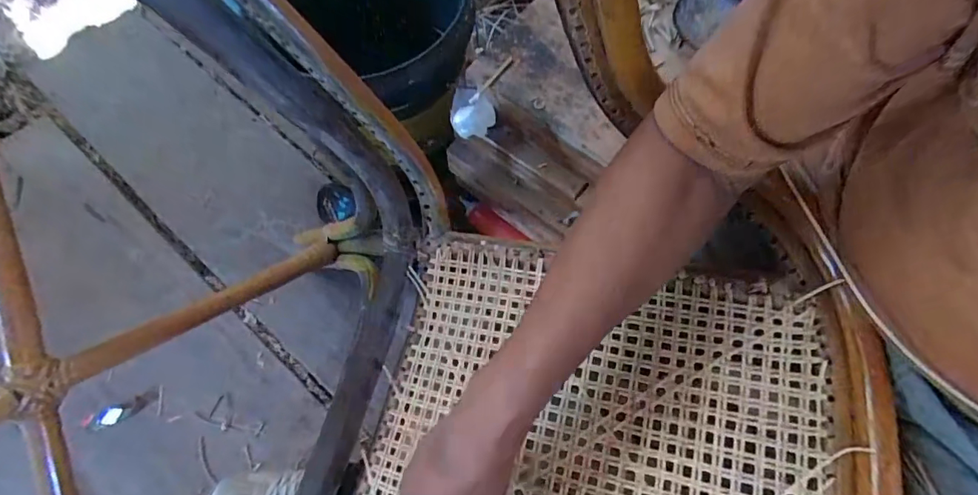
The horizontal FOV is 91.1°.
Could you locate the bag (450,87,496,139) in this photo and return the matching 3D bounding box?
[{"bbox_3d":[-0.026,-0.166,0.588,0.056,0.041,0.047,40,74,13],"label":"bag"}]

